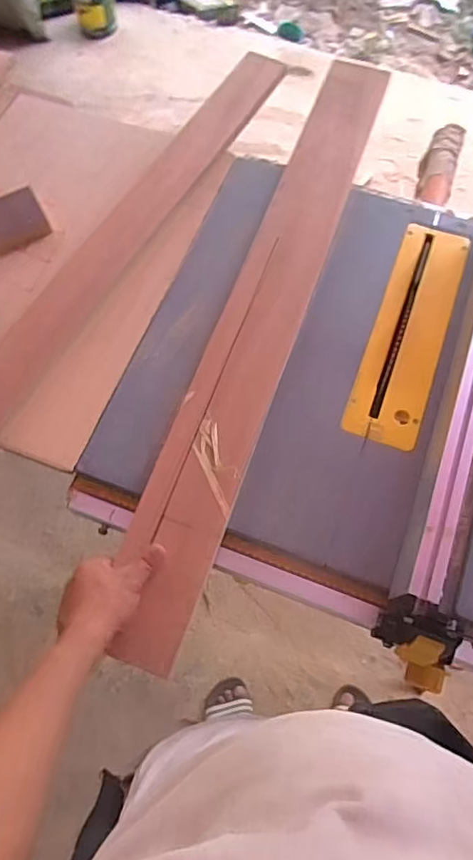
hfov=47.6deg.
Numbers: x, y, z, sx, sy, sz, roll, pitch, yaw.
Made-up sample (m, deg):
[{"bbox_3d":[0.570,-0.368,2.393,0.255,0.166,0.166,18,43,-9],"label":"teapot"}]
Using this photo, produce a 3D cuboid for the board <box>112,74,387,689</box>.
[{"bbox_3d":[0.049,-0.178,0.732,0.109,0.028,0.955,18,69,7],"label":"board"}]

